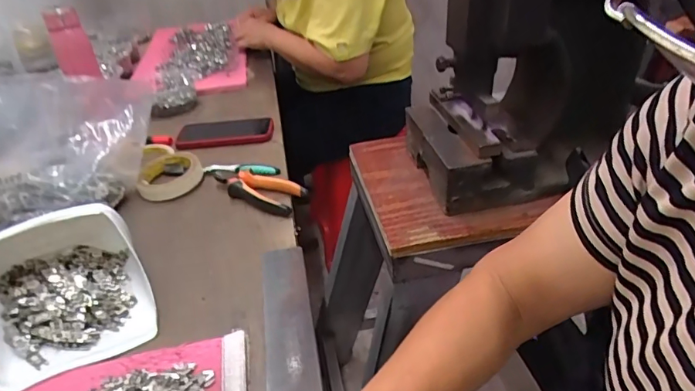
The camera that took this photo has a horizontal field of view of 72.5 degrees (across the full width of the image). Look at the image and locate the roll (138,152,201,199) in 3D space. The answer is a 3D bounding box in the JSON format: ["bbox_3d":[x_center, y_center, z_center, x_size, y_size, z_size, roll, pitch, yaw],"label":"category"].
[{"bbox_3d":[-0.274,-0.033,0.728,0.094,0.022,0.094,-20,37,-20],"label":"roll"}]

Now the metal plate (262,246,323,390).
[{"bbox_3d":[-0.058,0.135,0.473,0.049,0.008,0.238,-9,35,-5],"label":"metal plate"}]

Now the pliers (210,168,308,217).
[{"bbox_3d":[-0.140,-0.013,0.685,0.162,0.021,0.059,15,39,27],"label":"pliers"}]

